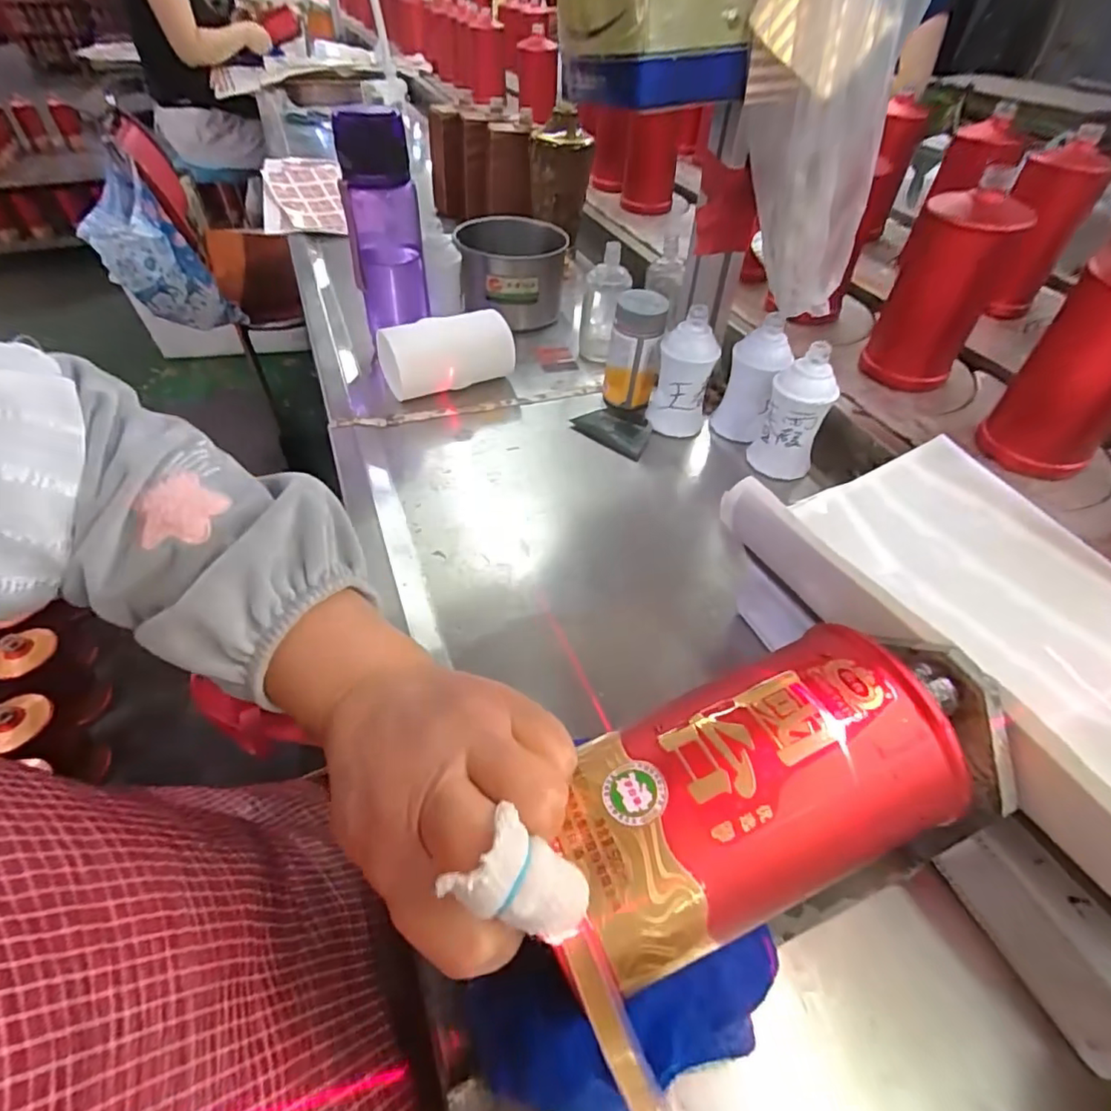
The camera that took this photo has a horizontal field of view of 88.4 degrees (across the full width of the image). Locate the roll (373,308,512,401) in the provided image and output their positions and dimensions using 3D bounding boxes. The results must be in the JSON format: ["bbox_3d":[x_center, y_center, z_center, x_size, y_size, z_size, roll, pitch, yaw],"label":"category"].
[{"bbox_3d":[-0.111,-0.206,0.601,0.135,0.067,0.057,-20,51,-19],"label":"roll"}]

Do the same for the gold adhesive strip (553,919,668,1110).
[{"bbox_3d":[0.022,0.153,0.171,0.012,0.006,0.073,-20,65,-19],"label":"gold adhesive strip"}]

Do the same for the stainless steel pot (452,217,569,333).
[{"bbox_3d":[-0.055,-0.355,0.722,0.131,0.089,0.131,1,48,-1],"label":"stainless steel pot"}]

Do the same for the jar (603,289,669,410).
[{"bbox_3d":[0.080,-0.209,0.583,0.055,0.105,0.044,7,48,5],"label":"jar"}]

